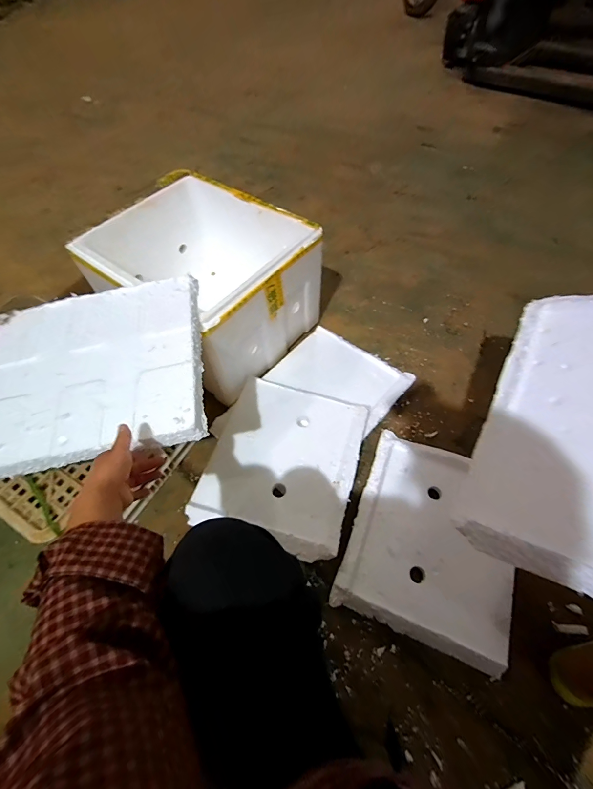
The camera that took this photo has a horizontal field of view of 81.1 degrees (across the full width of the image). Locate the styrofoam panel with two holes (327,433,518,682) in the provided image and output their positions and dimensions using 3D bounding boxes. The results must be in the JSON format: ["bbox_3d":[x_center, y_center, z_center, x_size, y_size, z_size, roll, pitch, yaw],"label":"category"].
[{"bbox_3d":[0.275,0.293,0.708,0.313,0.035,0.366,19,60,11],"label":"styrofoam panel with two holes"}]

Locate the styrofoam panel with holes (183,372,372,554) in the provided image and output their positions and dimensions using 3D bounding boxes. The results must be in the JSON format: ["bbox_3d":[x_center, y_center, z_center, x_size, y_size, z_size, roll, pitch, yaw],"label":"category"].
[{"bbox_3d":[-0.024,0.133,0.767,0.306,0.033,0.357,15,59,9],"label":"styrofoam panel with holes"}]

